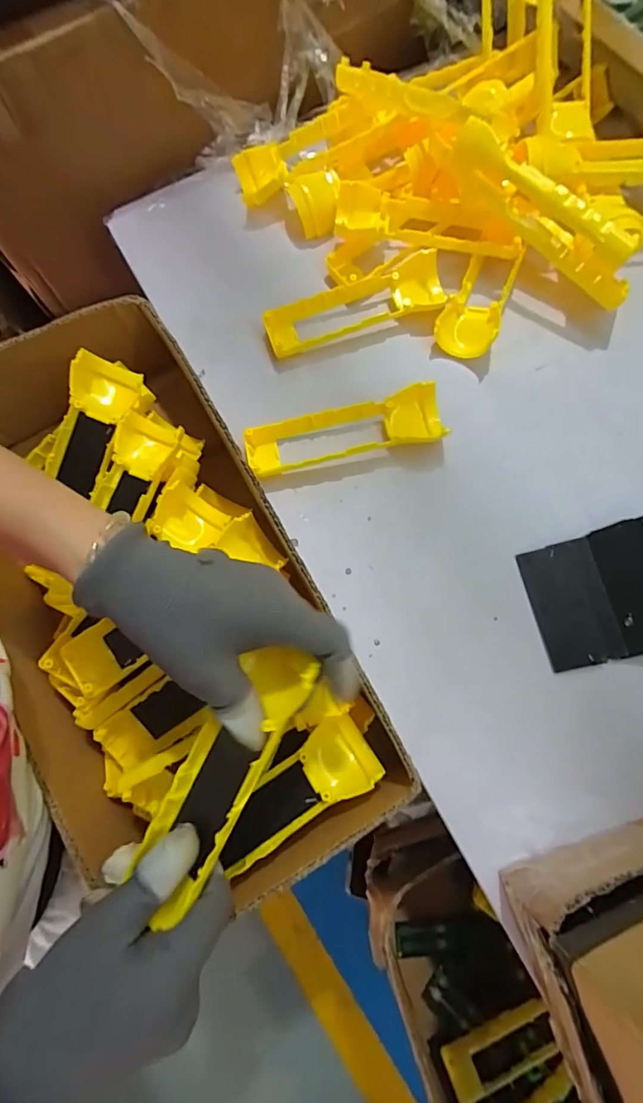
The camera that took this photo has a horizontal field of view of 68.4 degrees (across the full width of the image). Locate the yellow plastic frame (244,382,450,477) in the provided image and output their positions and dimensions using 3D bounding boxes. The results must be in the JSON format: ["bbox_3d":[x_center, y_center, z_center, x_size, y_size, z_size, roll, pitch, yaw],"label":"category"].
[{"bbox_3d":[0.017,-0.095,0.388,0.158,0.028,0.044,-12,76,-1],"label":"yellow plastic frame"}]

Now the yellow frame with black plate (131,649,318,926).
[{"bbox_3d":[-0.054,0.118,0.259,0.043,0.030,0.146,31,85,9],"label":"yellow frame with black plate"}]

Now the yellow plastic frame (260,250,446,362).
[{"bbox_3d":[0.029,-0.213,0.418,0.158,0.029,0.045,-18,76,-3],"label":"yellow plastic frame"}]

